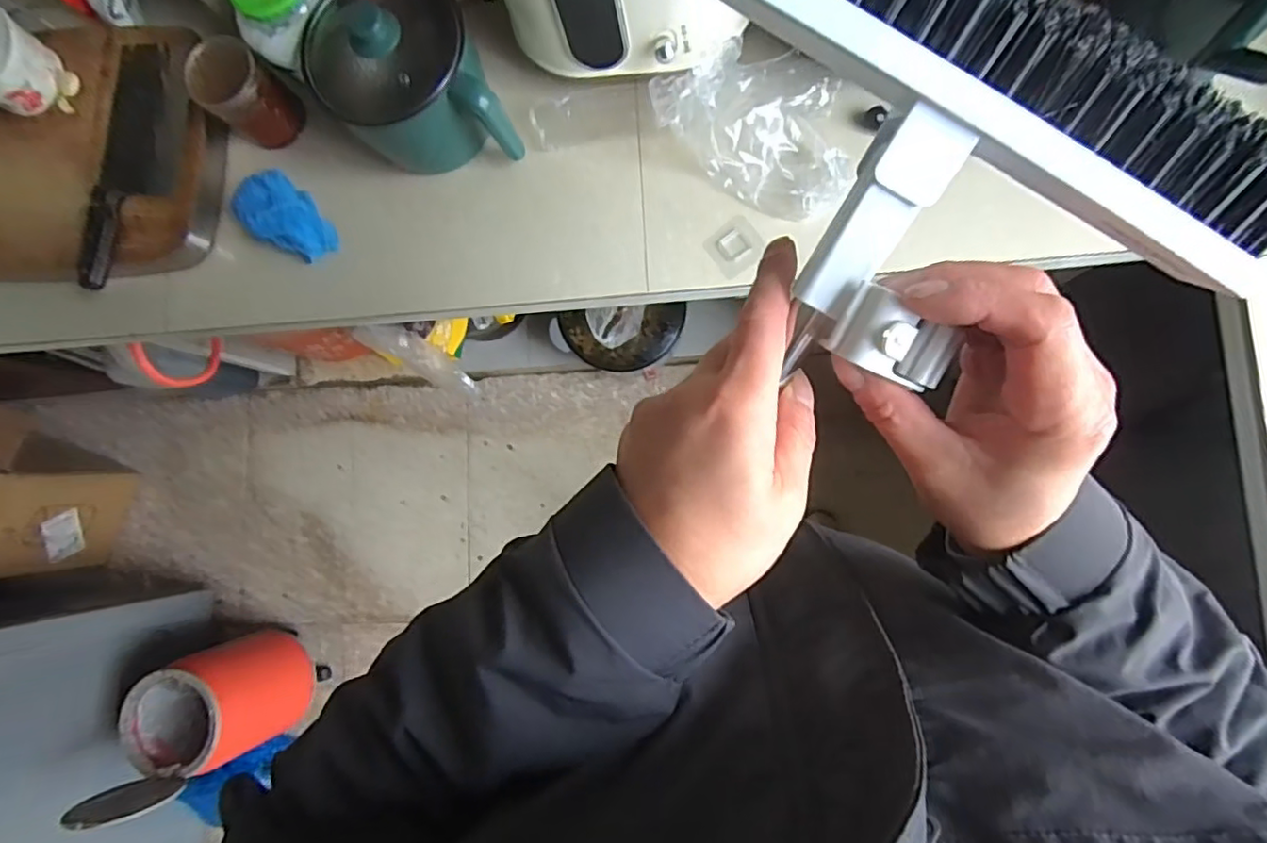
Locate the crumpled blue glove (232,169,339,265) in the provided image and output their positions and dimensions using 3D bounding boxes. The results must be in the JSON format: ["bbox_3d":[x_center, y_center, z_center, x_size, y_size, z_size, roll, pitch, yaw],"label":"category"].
[{"bbox_3d":[-0.415,-0.243,0.713,0.128,0.045,0.077,39,90,10],"label":"crumpled blue glove"}]

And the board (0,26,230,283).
[{"bbox_3d":[-0.721,-0.332,0.745,0.435,0.036,0.321,5,85,8],"label":"board"}]

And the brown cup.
[{"bbox_3d":[-0.450,-0.378,0.704,0.096,0.080,0.083,41,90,10],"label":"brown cup"}]

